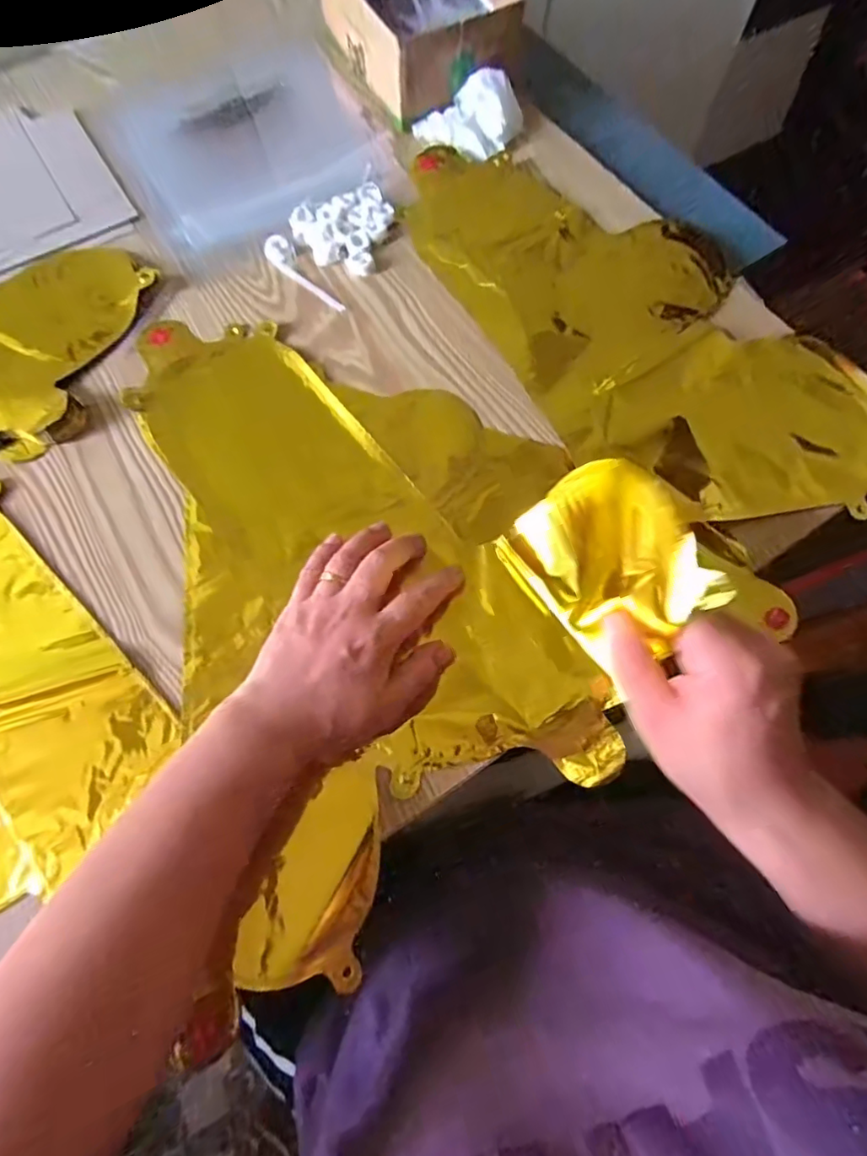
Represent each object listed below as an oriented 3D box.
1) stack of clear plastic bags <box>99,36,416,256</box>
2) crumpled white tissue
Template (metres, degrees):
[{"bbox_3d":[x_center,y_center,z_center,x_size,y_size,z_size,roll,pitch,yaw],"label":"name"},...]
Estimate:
[{"bbox_3d":[-0.164,-0.399,0.524,0.224,0.012,0.249,-26,71,-10],"label":"stack of clear plastic bags"},{"bbox_3d":[0.037,-0.424,0.514,0.077,0.035,0.081,42,75,14],"label":"crumpled white tissue"}]

